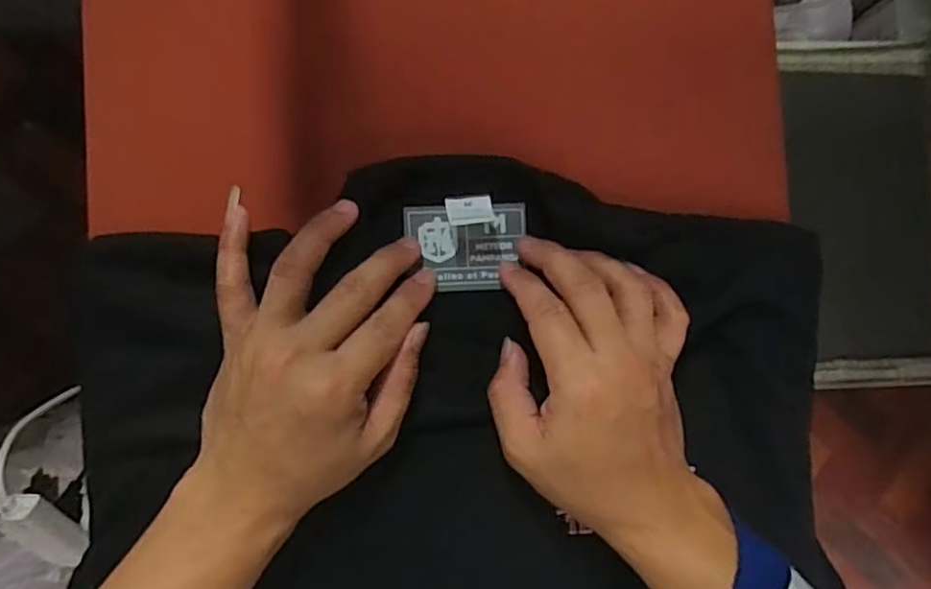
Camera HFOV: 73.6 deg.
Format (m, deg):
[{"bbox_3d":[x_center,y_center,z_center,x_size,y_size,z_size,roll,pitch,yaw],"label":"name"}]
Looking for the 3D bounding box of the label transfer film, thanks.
[{"bbox_3d":[0.001,-0.026,0.343,0.065,0.004,0.046,-2,86,-5],"label":"label transfer film"}]

